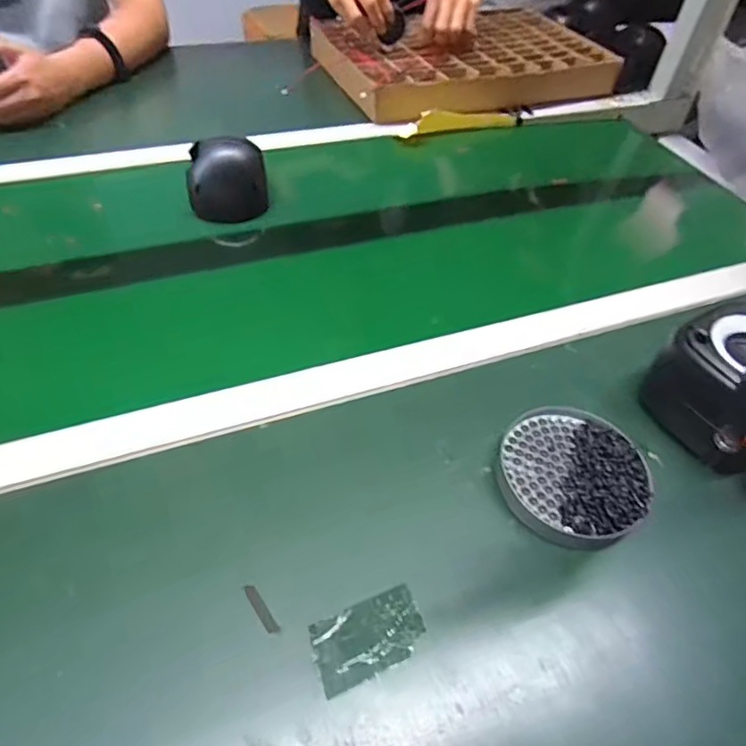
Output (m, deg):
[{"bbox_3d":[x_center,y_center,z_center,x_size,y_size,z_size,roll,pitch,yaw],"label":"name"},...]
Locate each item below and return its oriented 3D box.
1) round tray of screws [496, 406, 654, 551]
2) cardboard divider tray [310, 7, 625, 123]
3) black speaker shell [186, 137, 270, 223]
[{"bbox_3d":[0.157,0.078,0.435,0.111,0.024,0.116,3,49,-3],"label":"round tray of screws"},{"bbox_3d":[0.165,-0.554,0.958,0.475,0.062,0.311,-15,53,-18],"label":"cardboard divider tray"},{"bbox_3d":[-0.181,-0.238,0.661,0.106,0.063,0.102,-11,52,-15],"label":"black speaker shell"}]

